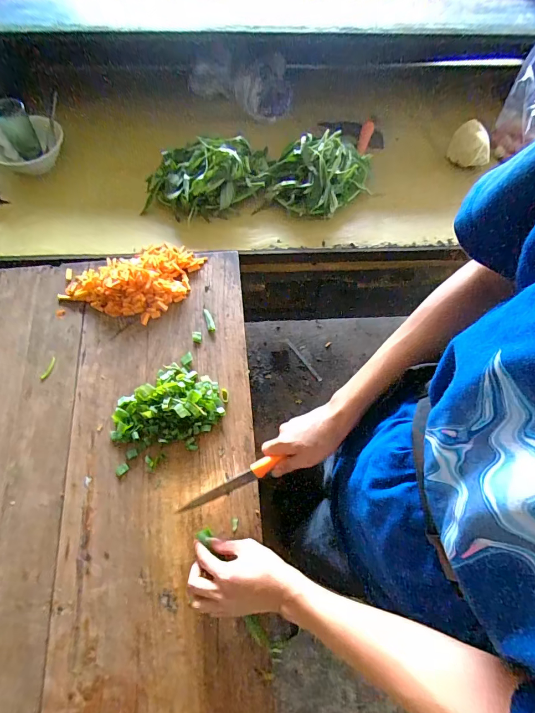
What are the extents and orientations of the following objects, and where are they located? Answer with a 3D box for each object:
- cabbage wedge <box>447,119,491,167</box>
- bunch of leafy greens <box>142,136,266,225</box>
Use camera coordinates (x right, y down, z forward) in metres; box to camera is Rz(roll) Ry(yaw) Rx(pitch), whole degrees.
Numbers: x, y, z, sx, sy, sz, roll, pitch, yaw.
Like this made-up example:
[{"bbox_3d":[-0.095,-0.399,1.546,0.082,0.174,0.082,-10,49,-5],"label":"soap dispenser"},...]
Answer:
[{"bbox_3d":[0.444,-0.459,0.791,0.088,0.063,0.061,28,69,10],"label":"cabbage wedge"},{"bbox_3d":[-0.123,-0.360,0.735,0.253,0.086,0.140,-10,68,-4],"label":"bunch of leafy greens"}]

